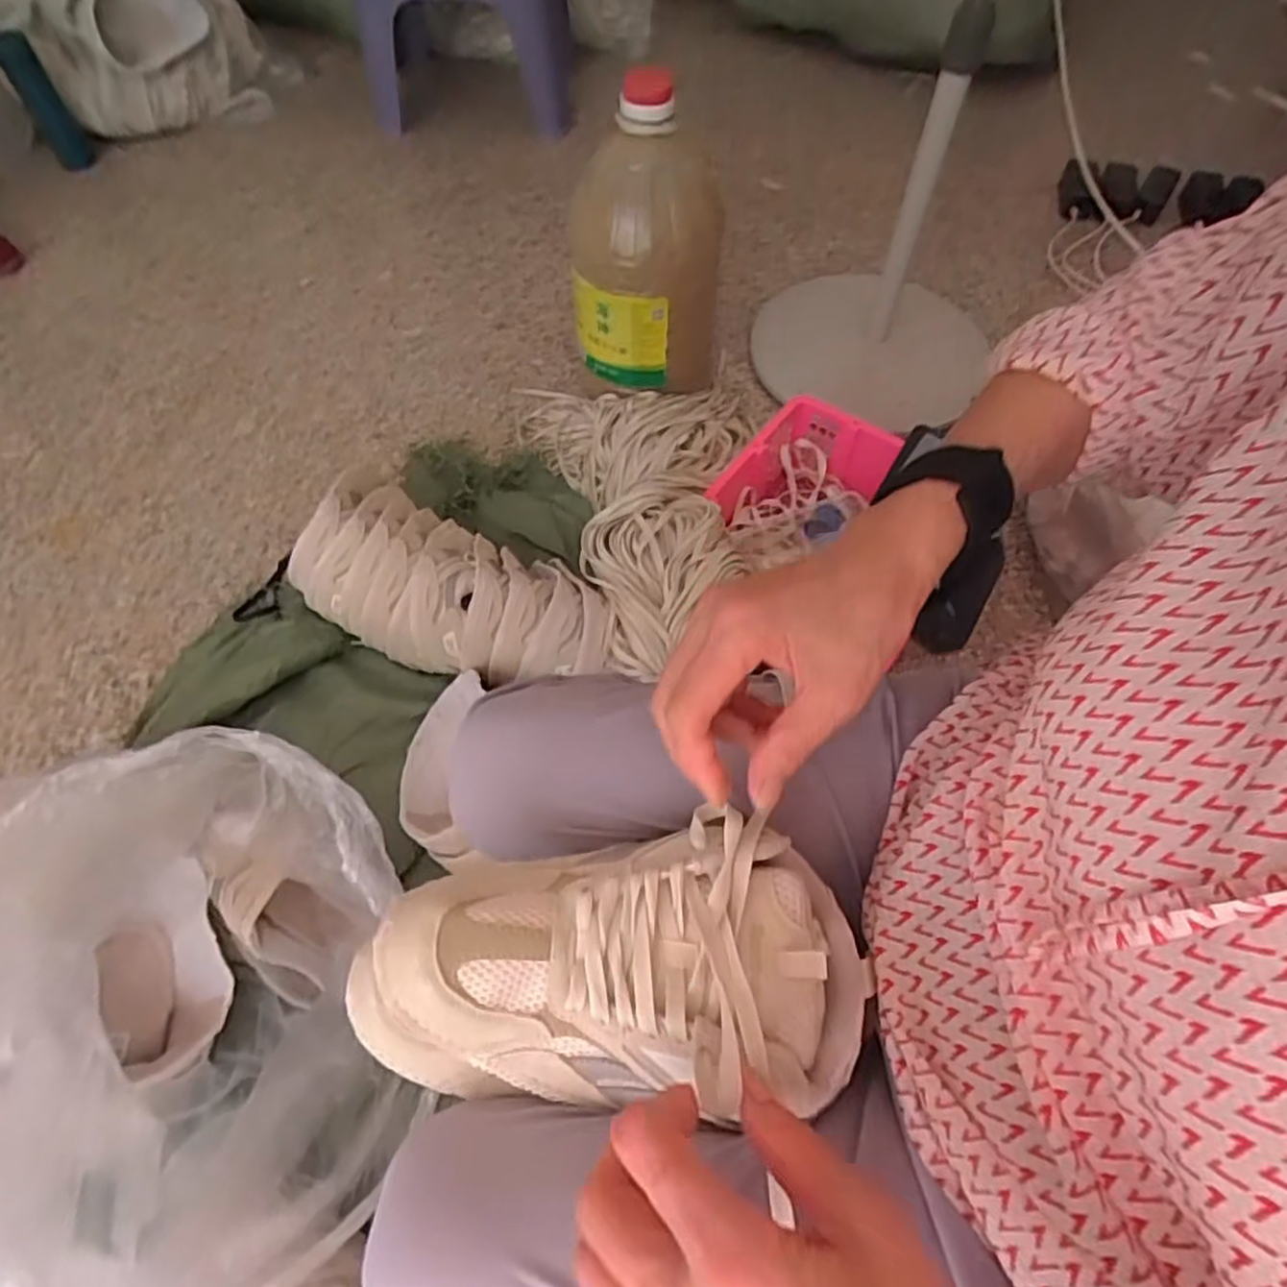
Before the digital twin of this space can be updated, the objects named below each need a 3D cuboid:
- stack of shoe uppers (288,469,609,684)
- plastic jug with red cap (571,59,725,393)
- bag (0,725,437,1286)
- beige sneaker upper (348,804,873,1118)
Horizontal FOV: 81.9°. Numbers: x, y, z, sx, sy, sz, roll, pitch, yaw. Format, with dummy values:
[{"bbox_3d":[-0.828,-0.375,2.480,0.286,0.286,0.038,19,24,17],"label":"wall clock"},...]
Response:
[{"bbox_3d":[-0.216,-0.064,0.882,0.391,0.130,0.195,24,62,13],"label":"stack of shoe uppers"},{"bbox_3d":[0.008,-0.543,1.062,0.198,0.414,0.195,2,59,0],"label":"plastic jug with red cap"},{"bbox_3d":[-0.337,0.270,0.544,0.267,0.255,0.343,-2,59,-3],"label":"bag"},{"bbox_3d":[-0.017,0.150,0.340,0.228,0.071,0.107,-5,60,2],"label":"beige sneaker upper"}]

